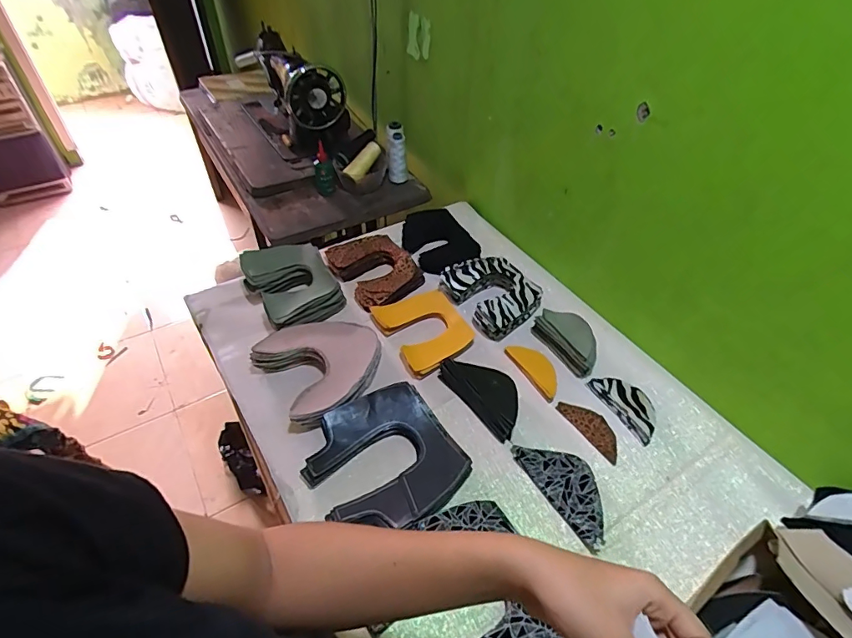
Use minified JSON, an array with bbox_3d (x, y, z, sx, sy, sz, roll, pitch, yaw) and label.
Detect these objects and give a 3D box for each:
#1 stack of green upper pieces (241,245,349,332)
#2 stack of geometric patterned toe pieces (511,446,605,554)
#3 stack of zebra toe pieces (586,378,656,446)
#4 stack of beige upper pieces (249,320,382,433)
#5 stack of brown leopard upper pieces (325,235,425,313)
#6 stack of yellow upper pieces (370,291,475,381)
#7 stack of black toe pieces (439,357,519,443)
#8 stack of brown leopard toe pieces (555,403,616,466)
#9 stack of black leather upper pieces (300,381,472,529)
[{"bbox_3d":[-0.228,-0.059,0.809,0.137,0.053,0.170,-22,51,-21],"label":"stack of green upper pieces"},{"bbox_3d":[0.185,0.215,0.607,0.073,0.015,0.147,-22,51,-22],"label":"stack of geometric patterned toe pieces"},{"bbox_3d":[0.300,0.124,0.693,0.060,0.012,0.112,-21,51,-20],"label":"stack of zebra toe pieces"},{"bbox_3d":[-0.153,0.066,0.713,0.179,0.049,0.172,-34,56,-29],"label":"stack of beige upper pieces"},{"bbox_3d":[-0.097,-0.092,0.880,0.135,0.036,0.170,-30,55,-27],"label":"stack of brown leopard upper pieces"},{"bbox_3d":[-0.003,0.018,0.778,0.129,0.025,0.153,-21,51,-21],"label":"stack of yellow upper pieces"},{"bbox_3d":[0.087,0.104,0.700,0.071,0.022,0.146,-31,55,-28],"label":"stack of black toe pieces"},{"bbox_3d":[0.239,0.155,0.677,0.044,0.006,0.106,-25,52,-23],"label":"stack of brown leopard toe pieces"},{"bbox_3d":[-0.055,0.181,0.610,0.182,0.033,0.185,-29,54,-27],"label":"stack of black leather upper pieces"}]

